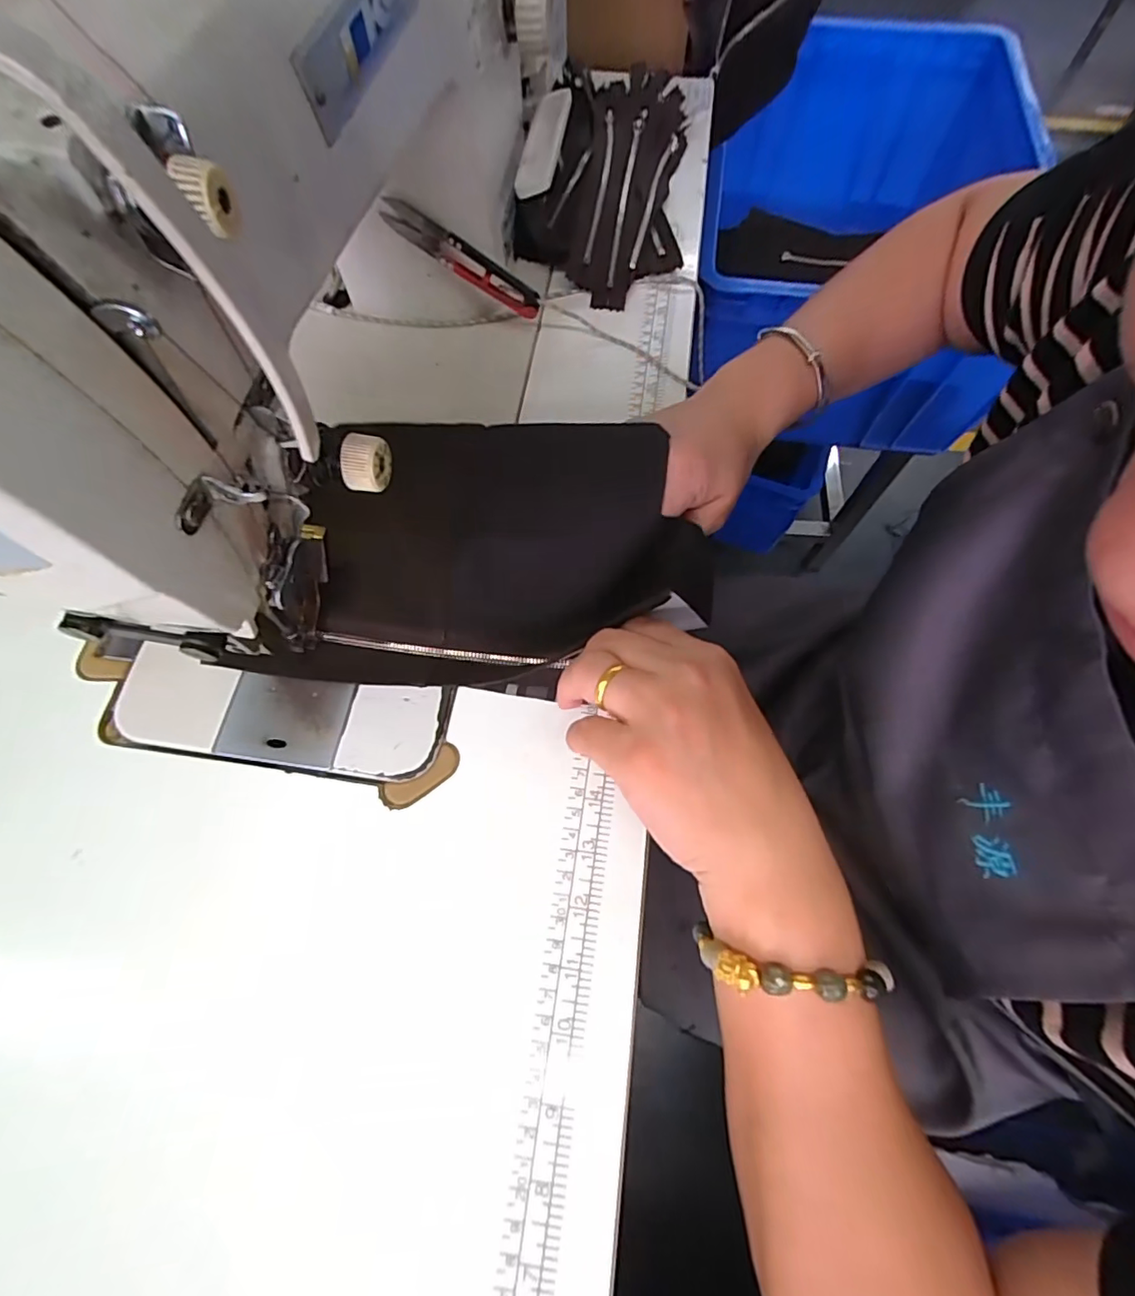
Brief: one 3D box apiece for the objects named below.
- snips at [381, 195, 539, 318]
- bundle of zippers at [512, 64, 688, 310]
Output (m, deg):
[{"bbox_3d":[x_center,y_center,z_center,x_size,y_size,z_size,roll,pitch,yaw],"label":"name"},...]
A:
[{"bbox_3d":[-0.066,-0.253,0.364,0.107,0.025,0.008,21,65,-24],"label":"snips"},{"bbox_3d":[0.038,-0.377,0.448,0.129,0.044,0.240,14,68,6],"label":"bundle of zippers"}]

